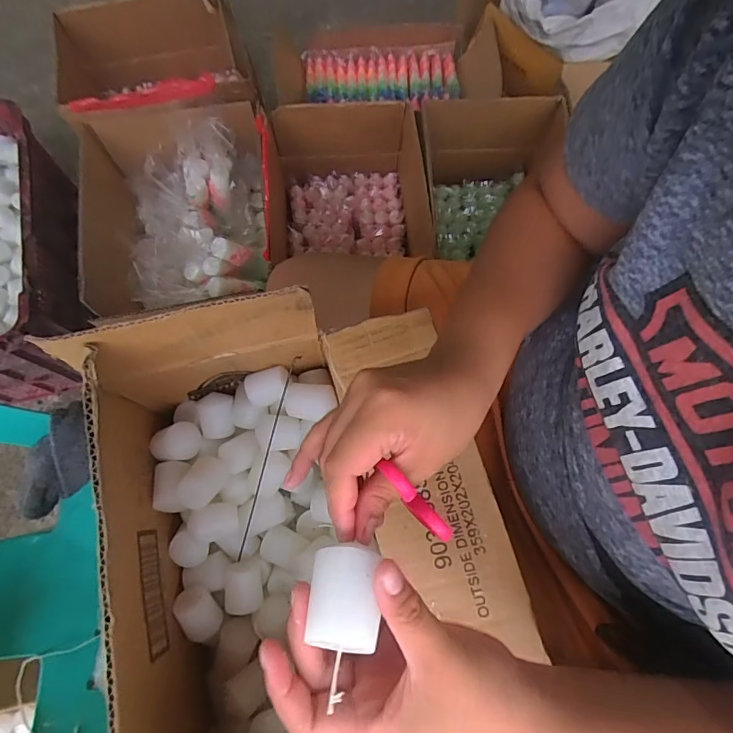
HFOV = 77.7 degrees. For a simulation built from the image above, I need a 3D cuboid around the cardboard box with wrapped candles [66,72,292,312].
[{"bbox_3d":[-0.331,-0.291,0.859,0.344,0.203,0.382,-12,72,-4],"label":"cardboard box with wrapped candles"}]

